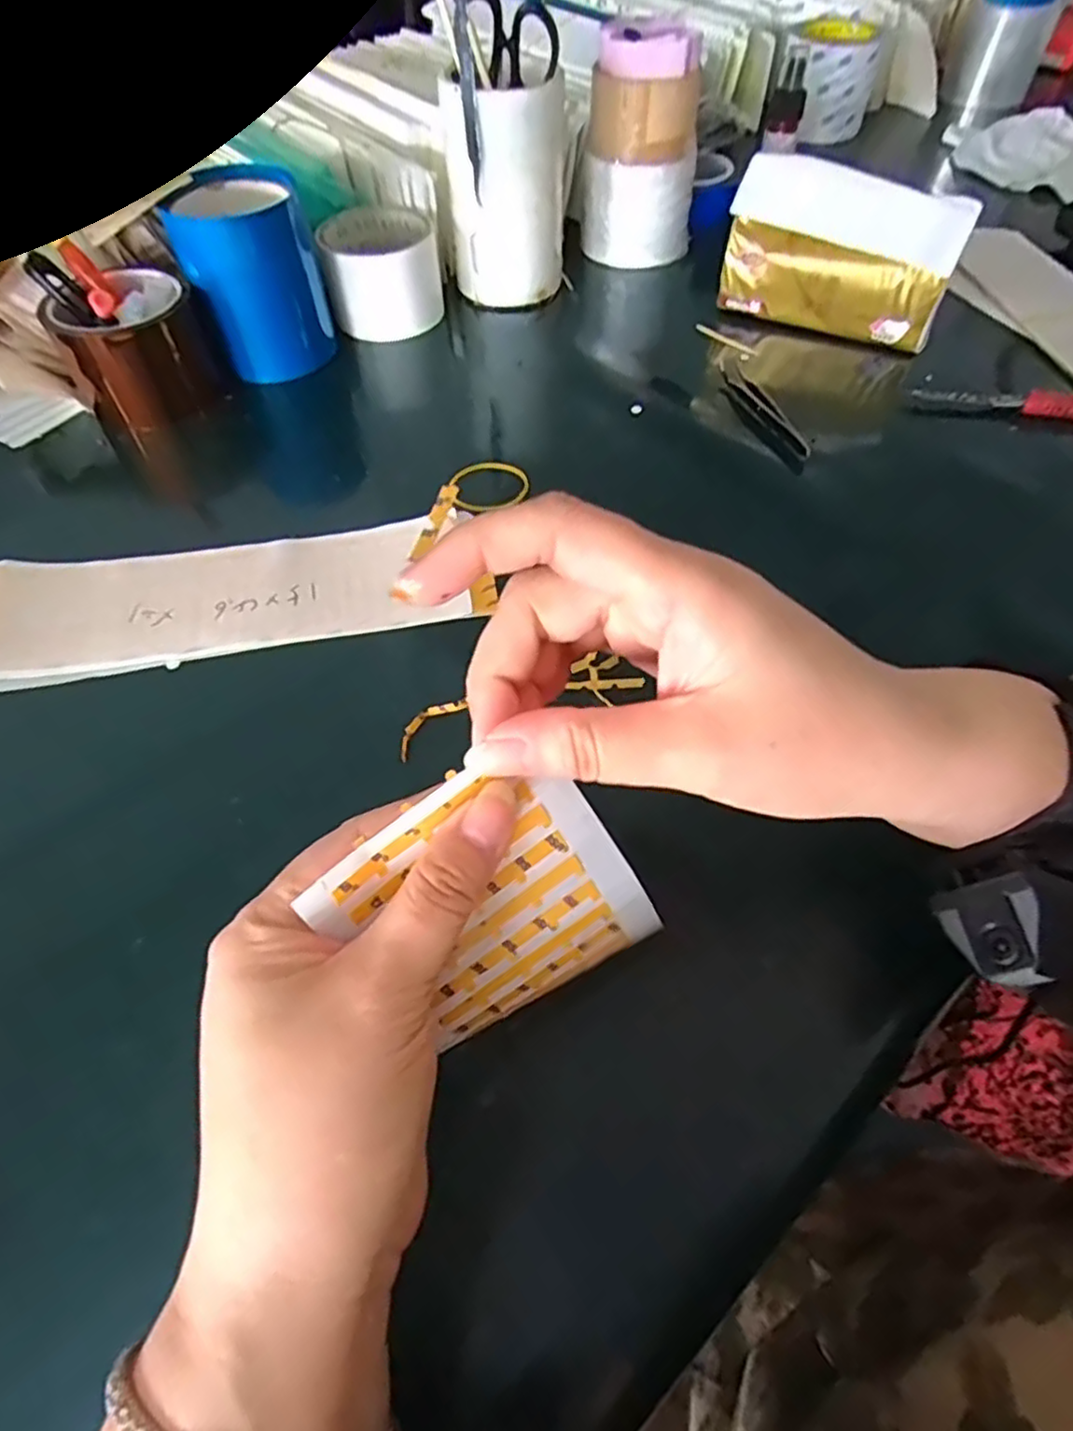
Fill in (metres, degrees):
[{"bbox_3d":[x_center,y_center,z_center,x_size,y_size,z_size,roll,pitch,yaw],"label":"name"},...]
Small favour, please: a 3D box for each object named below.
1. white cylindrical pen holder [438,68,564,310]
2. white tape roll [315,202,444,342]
[{"bbox_3d":[-0.025,-0.392,0.513,0.067,0.128,0.072,0,56,0],"label":"white cylindrical pen holder"},{"bbox_3d":[-0.121,-0.347,0.530,0.083,0.059,0.086,0,56,0],"label":"white tape roll"}]

